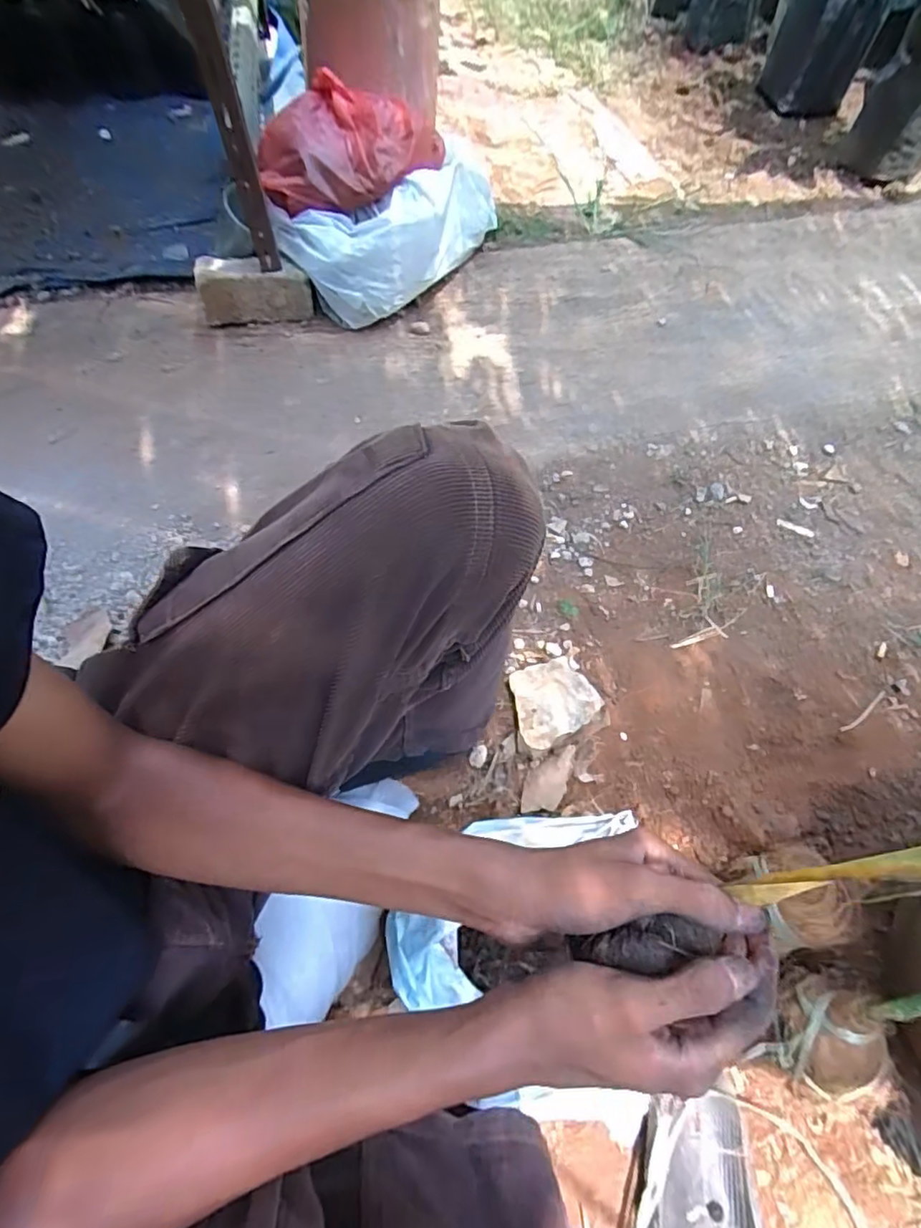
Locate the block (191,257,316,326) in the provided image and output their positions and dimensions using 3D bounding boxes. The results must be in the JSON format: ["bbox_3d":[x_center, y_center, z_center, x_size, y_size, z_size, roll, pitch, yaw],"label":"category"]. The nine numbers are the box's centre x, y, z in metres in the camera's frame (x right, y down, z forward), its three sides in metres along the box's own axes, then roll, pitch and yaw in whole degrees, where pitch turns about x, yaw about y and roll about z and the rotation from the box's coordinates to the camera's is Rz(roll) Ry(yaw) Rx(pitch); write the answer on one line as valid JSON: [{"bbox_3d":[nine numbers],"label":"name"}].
[{"bbox_3d":[-0.379,-0.592,1.057,0.199,0.089,0.070,-8,65,-5],"label":"block"}]

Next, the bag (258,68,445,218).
[{"bbox_3d":[-0.216,-0.840,1.018,0.265,0.108,0.305,29,67,12],"label":"bag"}]

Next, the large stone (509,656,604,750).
[{"bbox_3d":[0.121,0.115,0.753,0.108,0.034,0.107,-14,63,-11],"label":"large stone"}]

